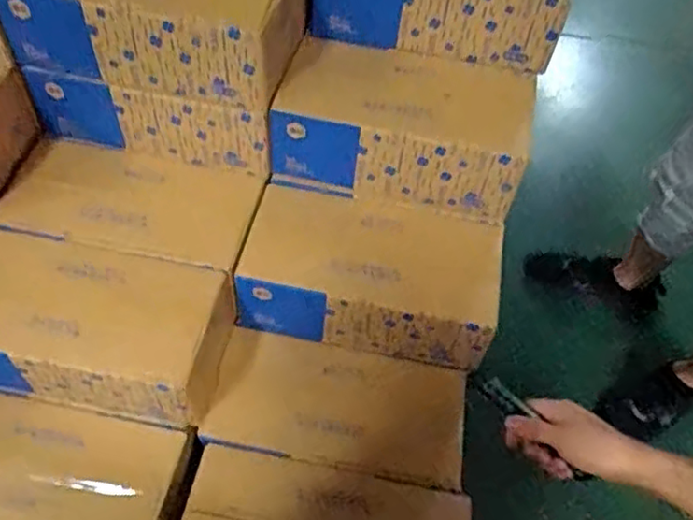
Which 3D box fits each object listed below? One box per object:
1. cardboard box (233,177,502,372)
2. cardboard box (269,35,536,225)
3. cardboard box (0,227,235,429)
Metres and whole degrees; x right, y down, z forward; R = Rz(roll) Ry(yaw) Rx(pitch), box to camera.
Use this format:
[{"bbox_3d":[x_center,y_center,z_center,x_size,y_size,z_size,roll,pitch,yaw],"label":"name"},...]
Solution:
[{"bbox_3d":[0.027,0.016,0.866,0.321,0.126,0.181,10,54,4],"label":"cardboard box"},{"bbox_3d":[0.076,-0.177,0.865,0.330,0.147,0.174,10,54,4],"label":"cardboard box"},{"bbox_3d":[-0.328,0.087,0.826,0.335,0.120,0.183,8,54,2],"label":"cardboard box"}]

